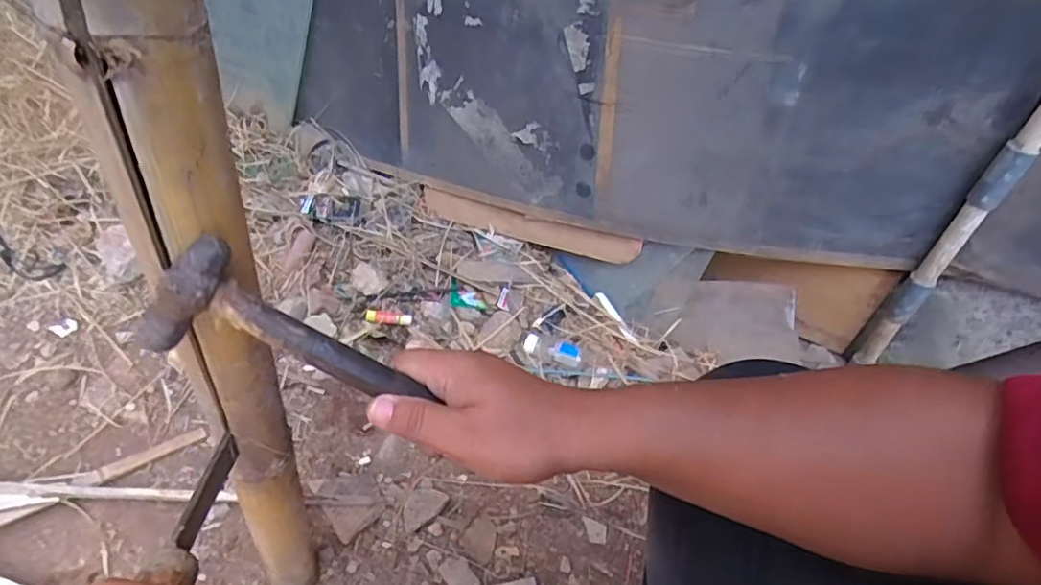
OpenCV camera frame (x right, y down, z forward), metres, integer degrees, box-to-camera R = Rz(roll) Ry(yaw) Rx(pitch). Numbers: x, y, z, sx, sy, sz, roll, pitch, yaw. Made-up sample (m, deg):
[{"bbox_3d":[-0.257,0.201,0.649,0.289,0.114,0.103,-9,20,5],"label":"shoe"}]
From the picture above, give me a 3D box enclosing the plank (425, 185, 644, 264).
[{"bbox_3d":[0.004,-0.120,1.045,0.424,0.056,0.025,18,46,27],"label":"plank"}]

